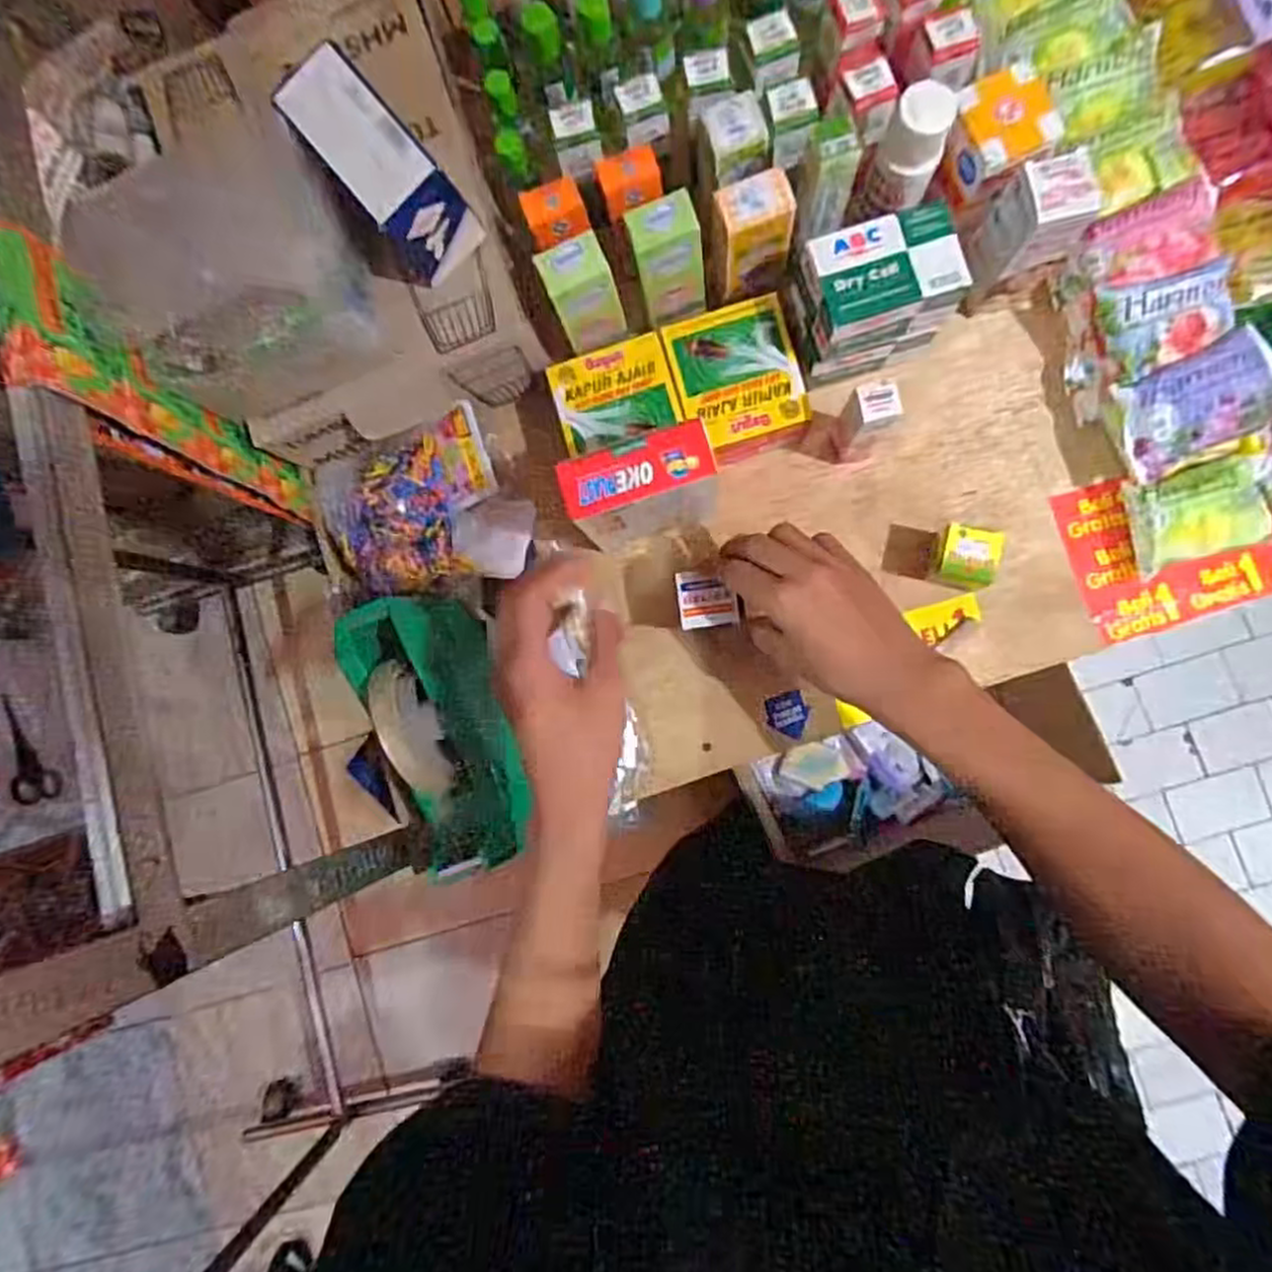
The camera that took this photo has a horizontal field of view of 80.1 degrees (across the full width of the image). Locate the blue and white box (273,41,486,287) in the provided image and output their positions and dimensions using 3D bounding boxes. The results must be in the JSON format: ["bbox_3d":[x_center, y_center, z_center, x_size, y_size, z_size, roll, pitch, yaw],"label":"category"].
[{"bbox_3d":[-0.158,-0.292,0.476,0.051,0.069,0.121,-41,84,4],"label":"blue and white box"}]

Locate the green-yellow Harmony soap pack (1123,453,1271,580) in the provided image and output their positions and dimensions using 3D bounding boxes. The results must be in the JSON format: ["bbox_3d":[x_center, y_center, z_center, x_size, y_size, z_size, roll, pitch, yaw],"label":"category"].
[{"bbox_3d":[0.391,-0.085,0.524,0.091,0.027,0.063,-17,86,7],"label":"green-yellow Harmony soap pack"}]

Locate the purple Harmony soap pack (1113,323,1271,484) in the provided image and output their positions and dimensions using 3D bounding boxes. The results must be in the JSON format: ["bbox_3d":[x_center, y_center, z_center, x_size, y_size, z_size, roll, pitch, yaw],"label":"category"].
[{"bbox_3d":[0.377,-0.154,0.508,0.099,0.031,0.066,-24,85,6],"label":"purple Harmony soap pack"}]

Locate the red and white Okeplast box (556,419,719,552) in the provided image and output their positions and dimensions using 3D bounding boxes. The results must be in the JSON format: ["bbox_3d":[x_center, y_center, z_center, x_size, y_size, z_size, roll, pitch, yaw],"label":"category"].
[{"bbox_3d":[0.011,-0.098,0.519,0.088,0.145,0.039,-17,86,7],"label":"red and white Okeplast box"}]

